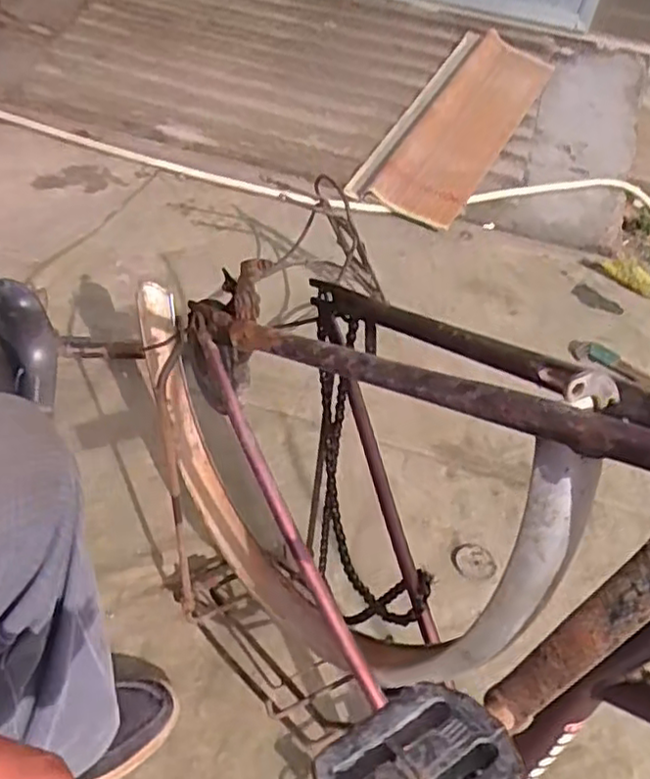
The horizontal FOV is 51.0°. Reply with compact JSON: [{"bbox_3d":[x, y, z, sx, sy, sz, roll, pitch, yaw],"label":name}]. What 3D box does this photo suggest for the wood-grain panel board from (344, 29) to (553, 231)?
[{"bbox_3d":[0.307,-0.616,1.606,0.253,0.053,0.555,36,82,3],"label":"wood-grain panel board"}]

